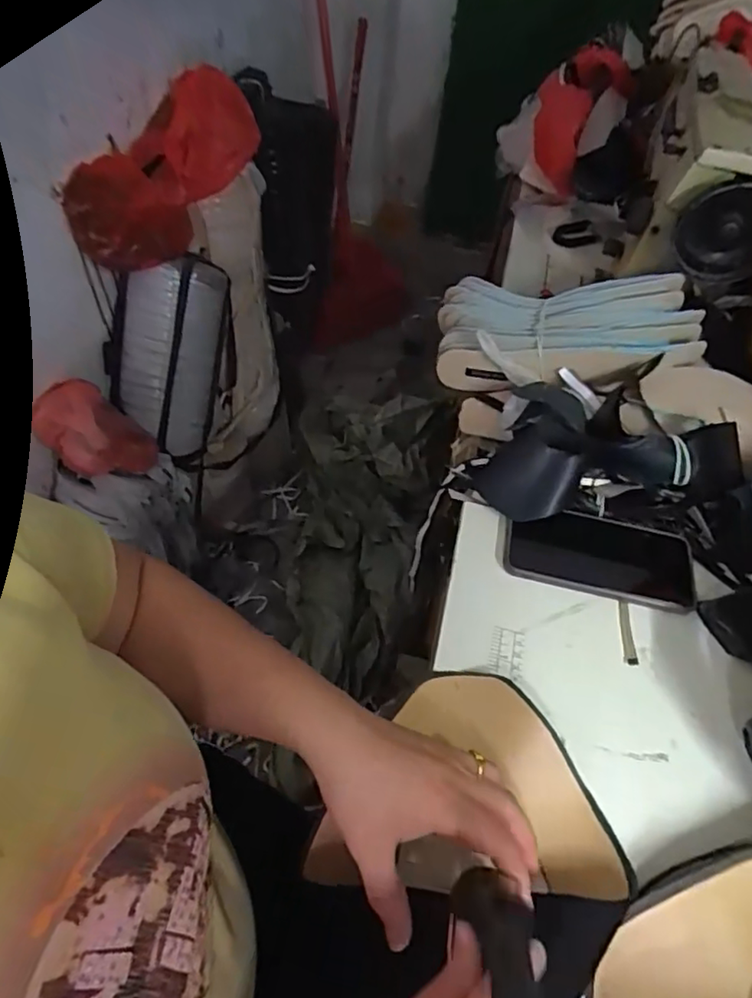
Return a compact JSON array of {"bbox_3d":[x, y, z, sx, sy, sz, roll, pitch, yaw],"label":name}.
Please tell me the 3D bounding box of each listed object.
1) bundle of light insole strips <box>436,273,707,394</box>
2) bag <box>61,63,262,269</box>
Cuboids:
[{"bbox_3d":[0.203,-0.180,0.645,0.265,0.092,0.131,10,51,4],"label":"bundle of light insole strips"},{"bbox_3d":[-0.337,-0.510,0.940,0.155,0.131,0.338,33,80,22],"label":"bag"}]

